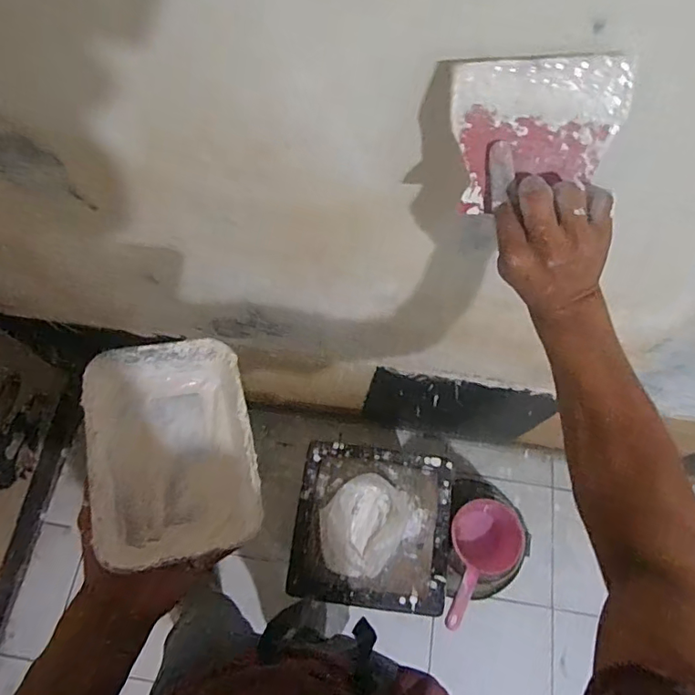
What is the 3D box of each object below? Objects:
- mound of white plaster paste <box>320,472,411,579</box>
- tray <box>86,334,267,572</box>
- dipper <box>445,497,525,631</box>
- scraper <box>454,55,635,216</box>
[{"bbox_3d":[0.027,0.335,0.992,0.150,0.074,0.184,30,71,10],"label":"mound of white plaster paste"},{"bbox_3d":[-0.138,0.078,0.420,0.121,0.056,0.164,-9,69,-5],"label":"tray"},{"bbox_3d":[0.267,0.442,1.080,0.135,0.086,0.255,27,70,9],"label":"dipper"},{"bbox_3d":[0.141,-0.156,0.390,0.118,0.103,0.006,-1,31,9],"label":"scraper"}]

